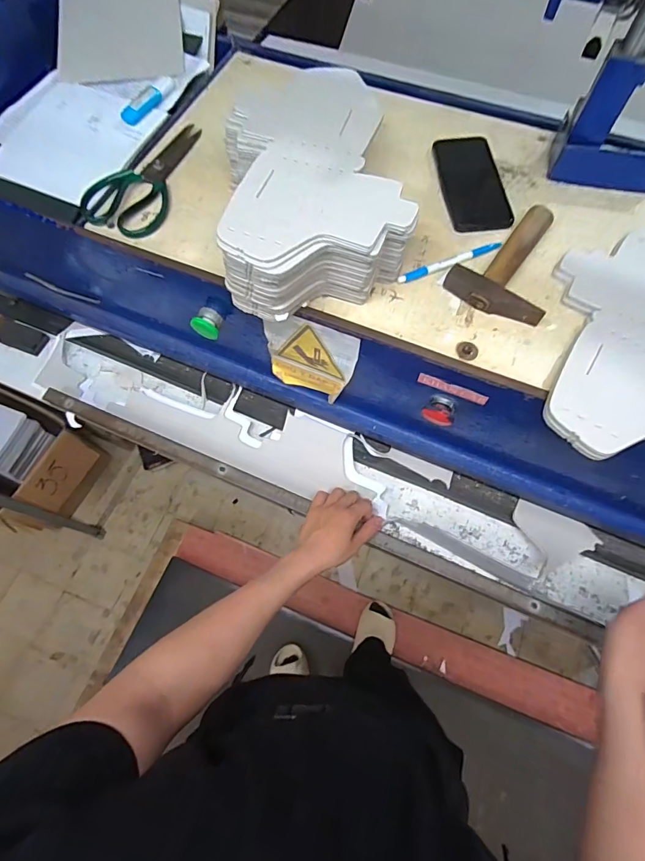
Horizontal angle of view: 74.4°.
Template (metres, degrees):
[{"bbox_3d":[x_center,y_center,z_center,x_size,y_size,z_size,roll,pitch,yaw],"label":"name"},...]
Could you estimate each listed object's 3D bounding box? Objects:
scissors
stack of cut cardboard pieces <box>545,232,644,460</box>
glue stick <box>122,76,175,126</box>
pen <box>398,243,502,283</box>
[{"bbox_3d":[-0.240,-0.344,0.568,0.099,0.014,0.200,16,71,-3],"label":"scissors"},{"bbox_3d":[0.342,-0.102,0.452,0.183,0.020,0.297,13,62,4],"label":"stack of cut cardboard pieces"},{"bbox_3d":[-0.264,-0.477,0.626,0.024,0.020,0.069,27,64,11],"label":"glue stick"},{"bbox_3d":[0.154,-0.201,0.512,0.136,0.014,0.011,-21,65,-13],"label":"pen"}]

